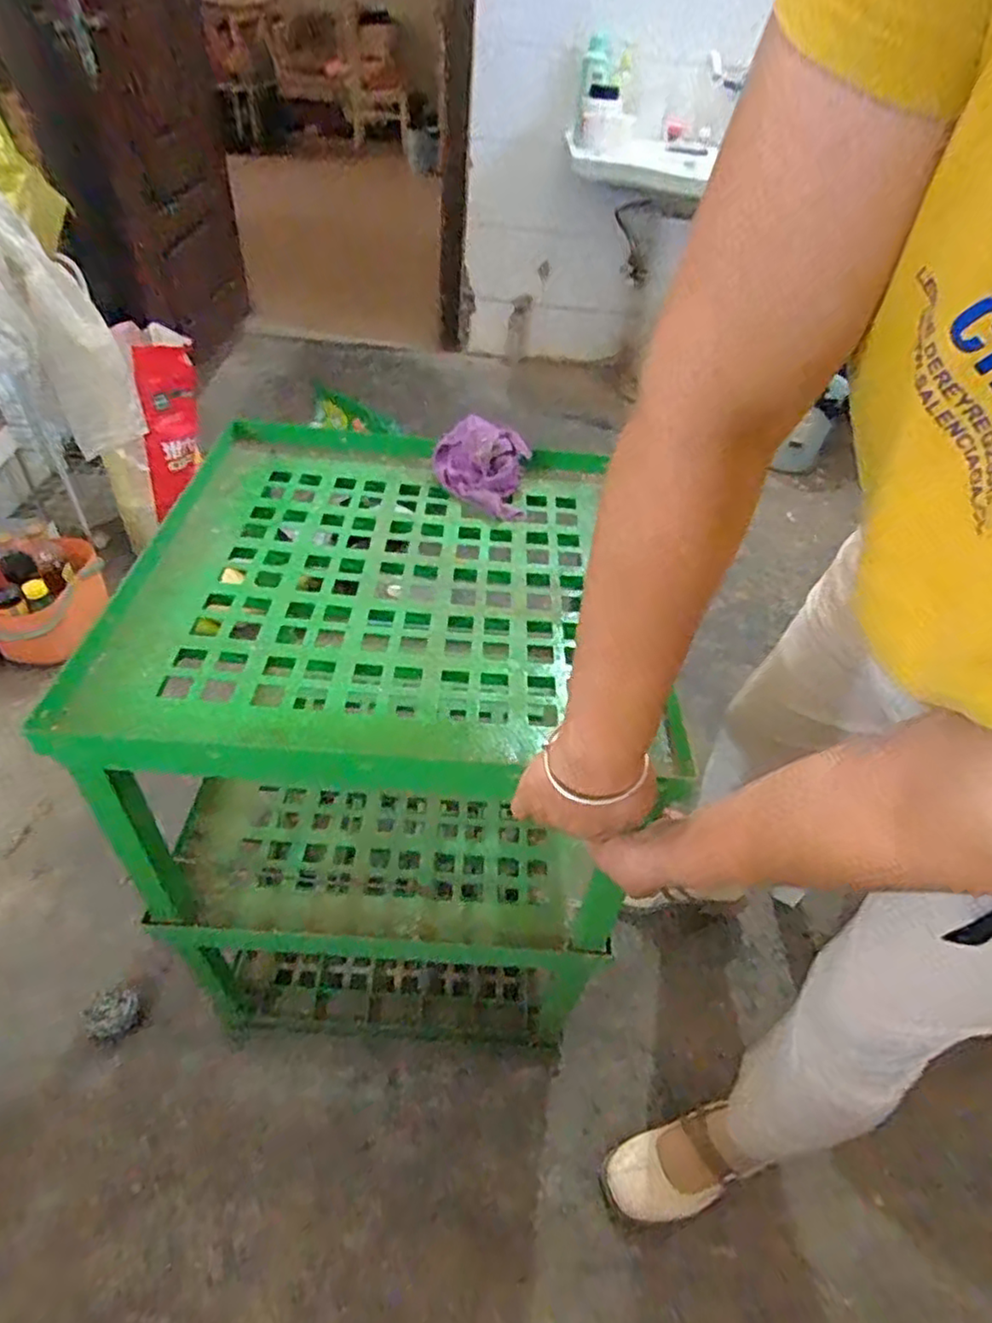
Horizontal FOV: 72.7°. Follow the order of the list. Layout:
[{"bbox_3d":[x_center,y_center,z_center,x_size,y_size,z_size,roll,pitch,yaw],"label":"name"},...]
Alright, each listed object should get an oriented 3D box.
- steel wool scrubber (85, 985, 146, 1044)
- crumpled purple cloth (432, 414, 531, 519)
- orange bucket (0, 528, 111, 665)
[{"bbox_3d":[-0.556,0.519,0.987,0.064,0.058,0.066,3,45,-3],"label":"steel wool scrubber"},{"bbox_3d":[-0.018,-0.229,0.799,0.113,0.066,0.116,2,45,-4],"label":"crumpled purple cloth"},{"bbox_3d":[-0.979,-0.155,1.455,0.247,0.185,0.237,-21,51,-24],"label":"orange bucket"}]

